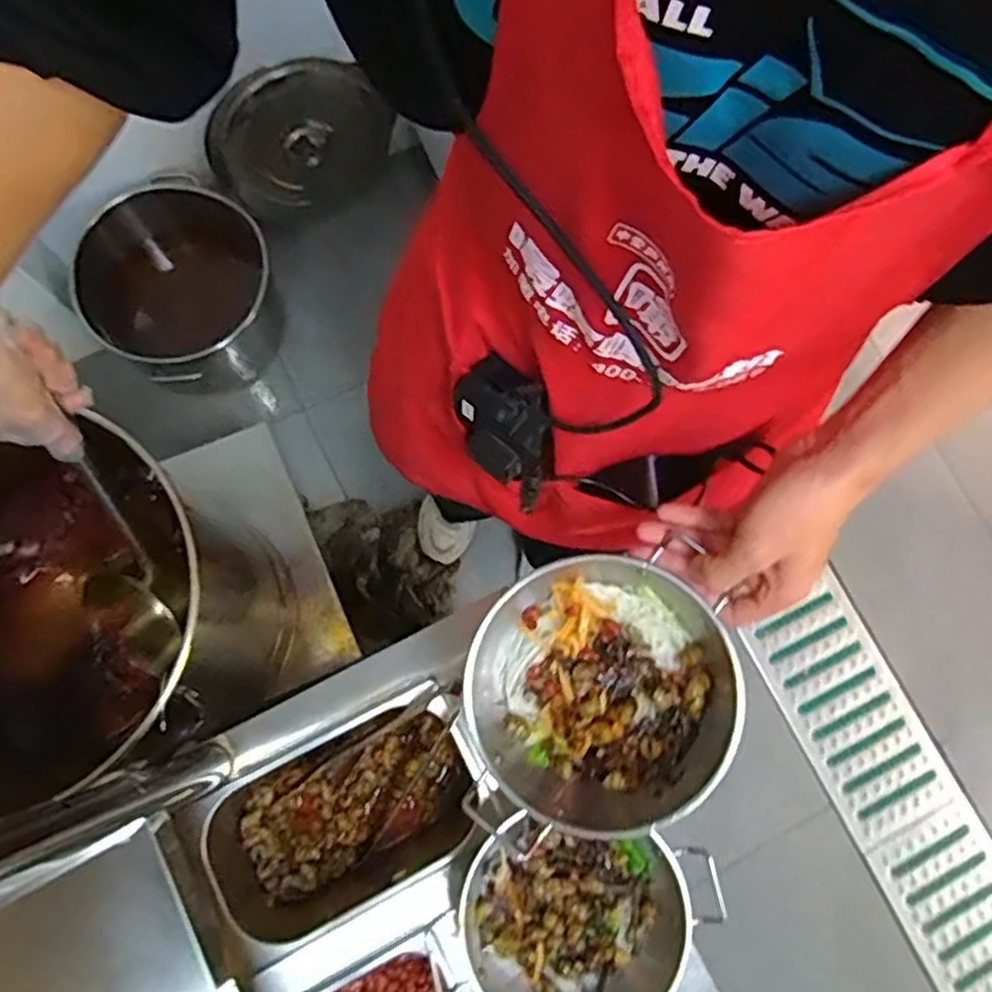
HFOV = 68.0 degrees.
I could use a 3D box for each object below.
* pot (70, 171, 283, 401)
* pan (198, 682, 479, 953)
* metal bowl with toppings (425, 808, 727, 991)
[{"bbox_3d":[-0.591,-0.387,1.411,0.338,0.208,0.364,0,78,0],"label":"pot"},{"bbox_3d":[-0.136,0.299,0.692,0.250,0.099,0.145,-27,80,-6],"label":"pan"},{"bbox_3d":[0.059,0.359,0.619,0.184,0.080,0.183,0,78,0],"label":"metal bowl with toppings"}]

